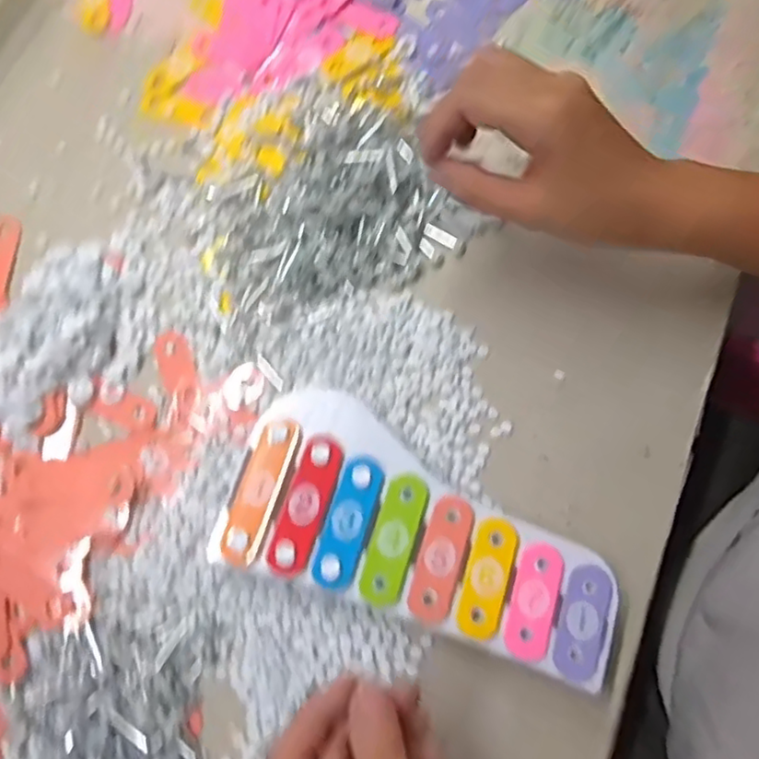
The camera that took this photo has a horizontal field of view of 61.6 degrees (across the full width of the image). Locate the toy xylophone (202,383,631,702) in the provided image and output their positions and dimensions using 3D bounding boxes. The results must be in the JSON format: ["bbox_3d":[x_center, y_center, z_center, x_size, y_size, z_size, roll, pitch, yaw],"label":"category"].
[{"bbox_3d":[0.027,0.084,0.376,0.227,0.039,0.113,17,75,5],"label":"toy xylophone"}]

